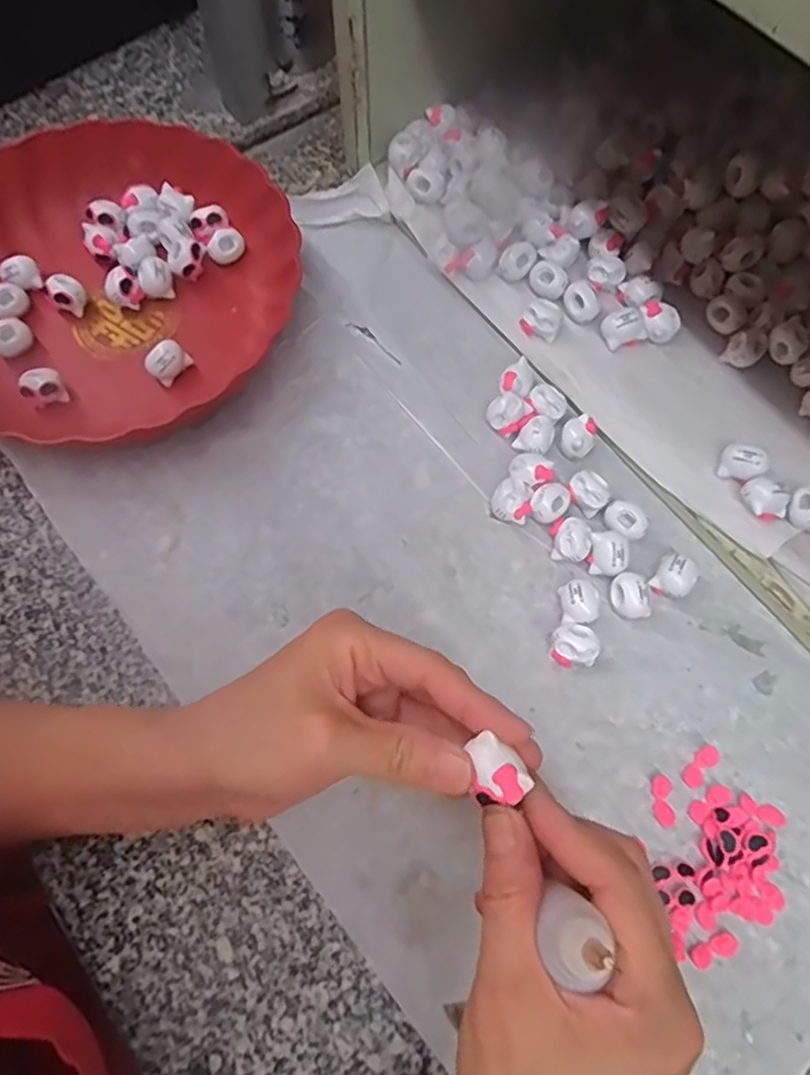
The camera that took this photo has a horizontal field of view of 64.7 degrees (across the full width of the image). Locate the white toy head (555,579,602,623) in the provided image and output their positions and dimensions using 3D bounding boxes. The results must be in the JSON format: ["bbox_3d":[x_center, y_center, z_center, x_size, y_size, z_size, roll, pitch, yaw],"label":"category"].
[{"bbox_3d":[0.101,0.037,0.362,0.025,0.018,0.023,0,70,0],"label":"white toy head"}]

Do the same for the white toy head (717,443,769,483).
[{"bbox_3d":[0.197,-0.043,0.373,0.023,0.018,0.017,30,73,10],"label":"white toy head"}]

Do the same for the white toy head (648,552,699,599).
[{"bbox_3d":[0.155,0.024,0.368,0.022,0.019,0.023,0,70,0],"label":"white toy head"}]

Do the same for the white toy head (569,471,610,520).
[{"bbox_3d":[0.111,-0.027,0.387,0.018,0.021,0.024,-32,73,-11],"label":"white toy head"}]

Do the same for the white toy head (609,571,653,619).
[{"bbox_3d":[0.128,0.034,0.363,0.019,0.018,0.025,-7,70,-3],"label":"white toy head"}]

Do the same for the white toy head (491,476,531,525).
[{"bbox_3d":[0.064,-0.020,0.382,0.022,0.020,0.020,0,70,0],"label":"white toy head"}]

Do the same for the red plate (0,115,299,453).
[{"bbox_3d":[-0.192,-0.166,0.418,0.228,0.046,0.228,0,70,0],"label":"red plate"}]

